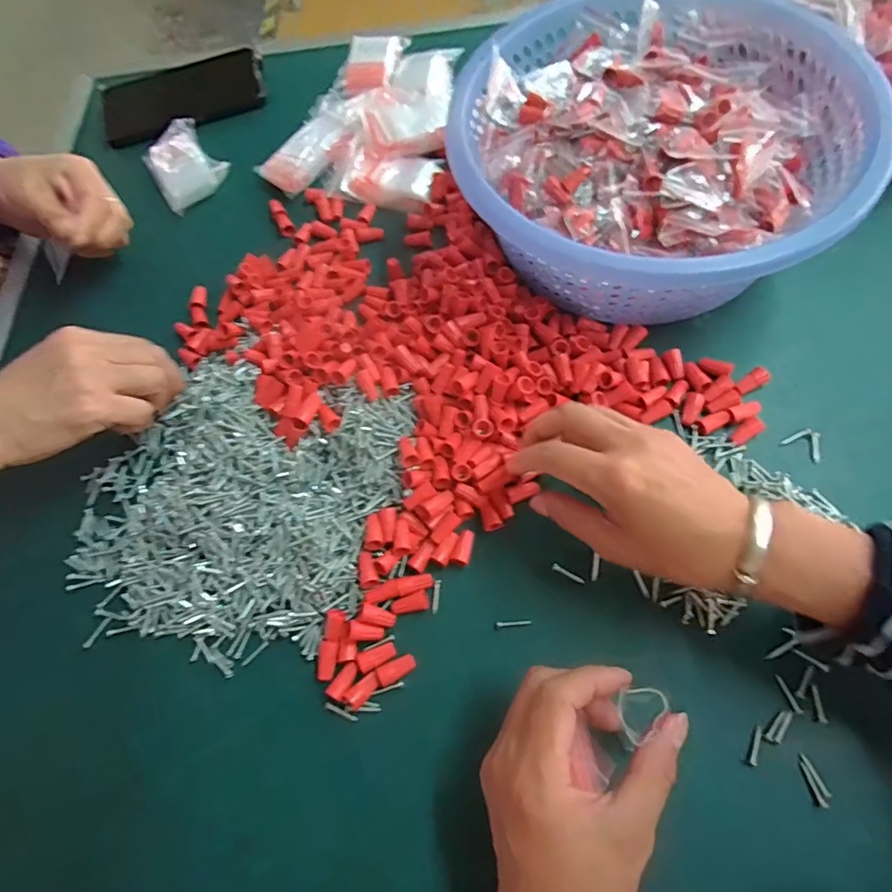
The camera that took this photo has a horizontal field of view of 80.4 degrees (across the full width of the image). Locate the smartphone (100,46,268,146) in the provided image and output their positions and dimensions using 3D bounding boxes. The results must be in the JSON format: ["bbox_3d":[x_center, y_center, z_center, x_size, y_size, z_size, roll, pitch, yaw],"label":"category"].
[{"bbox_3d":[-0.275,-0.363,0.551,0.170,0.013,0.097,-14,69,5],"label":"smartphone"}]

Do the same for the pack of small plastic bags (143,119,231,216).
[{"bbox_3d":[-0.255,-0.274,0.510,0.065,0.028,0.087,-38,69,-10],"label":"pack of small plastic bags"}]

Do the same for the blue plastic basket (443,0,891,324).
[{"bbox_3d":[0.144,-0.214,0.393,0.267,0.096,0.256,3,69,7],"label":"blue plastic basket"}]

